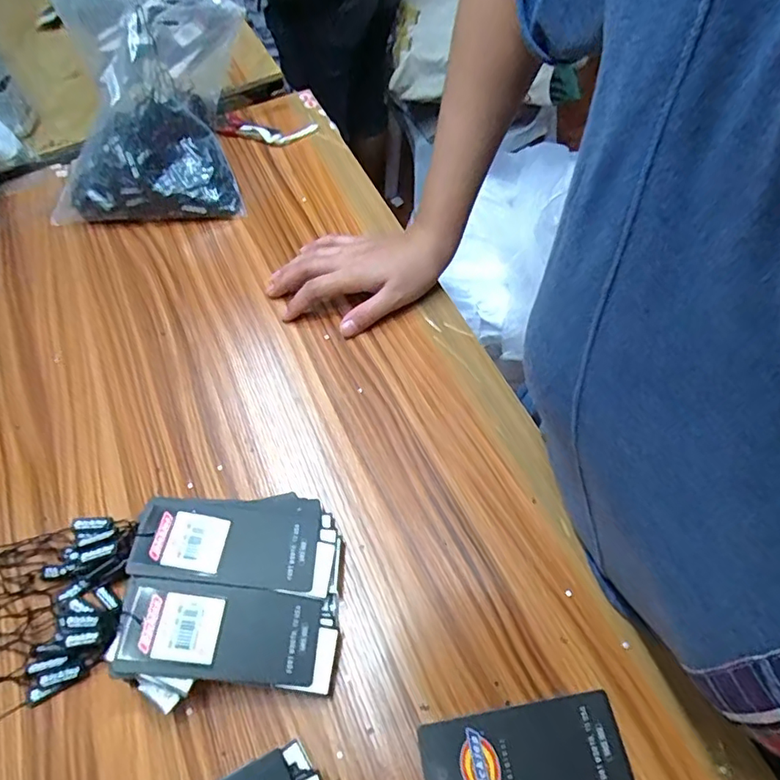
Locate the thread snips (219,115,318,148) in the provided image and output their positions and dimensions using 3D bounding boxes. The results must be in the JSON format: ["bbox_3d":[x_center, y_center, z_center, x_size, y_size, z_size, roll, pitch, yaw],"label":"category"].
[{"bbox_3d":[-0.138,-0.290,0.602,0.104,0.018,0.048,7,59,7],"label":"thread snips"}]

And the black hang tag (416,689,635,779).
[{"bbox_3d":[0.073,0.203,0.296,0.109,0.004,0.050,-10,61,-2],"label":"black hang tag"}]

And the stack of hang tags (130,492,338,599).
[{"bbox_3d":[-0.097,0.095,0.348,0.125,0.051,0.066,1,59,4],"label":"stack of hang tags"}]

